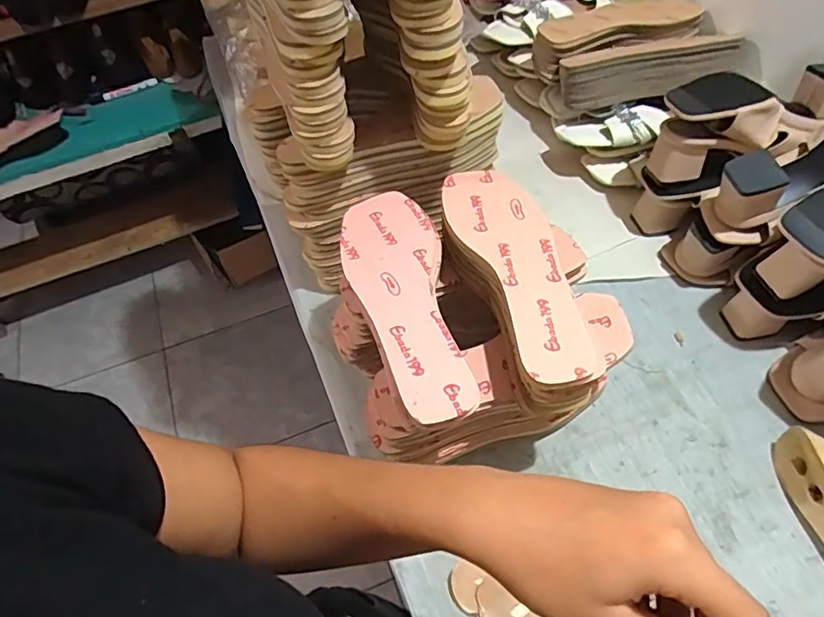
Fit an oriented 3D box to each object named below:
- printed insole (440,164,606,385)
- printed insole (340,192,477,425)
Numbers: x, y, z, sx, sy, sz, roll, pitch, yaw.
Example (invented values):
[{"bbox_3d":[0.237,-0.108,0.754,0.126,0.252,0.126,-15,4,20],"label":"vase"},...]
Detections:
[{"bbox_3d":[0.093,-0.041,0.483,0.078,0.008,0.235,-18,58,-9],"label":"printed insole"},{"bbox_3d":[-0.005,-0.015,0.466,0.084,0.006,0.231,-15,55,-6],"label":"printed insole"}]

